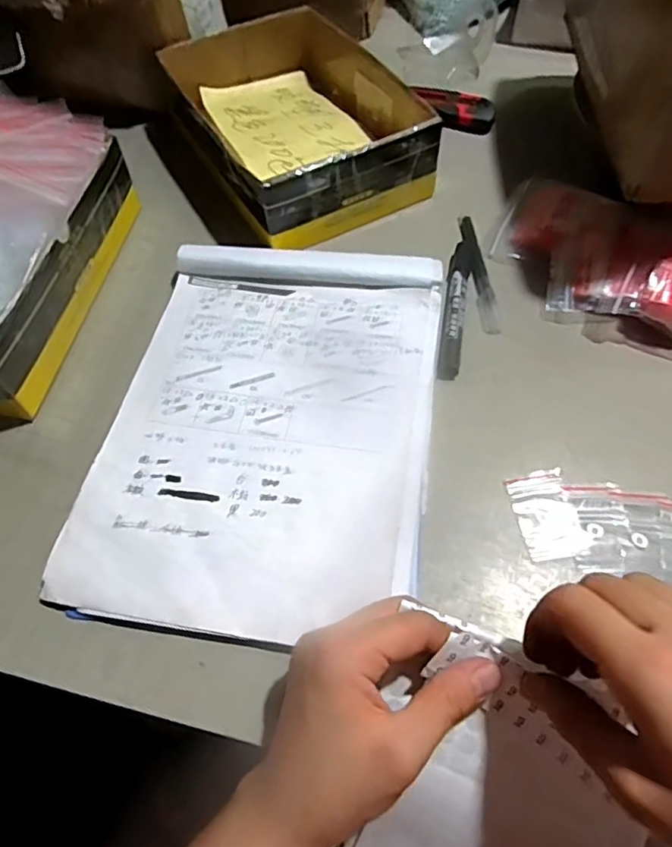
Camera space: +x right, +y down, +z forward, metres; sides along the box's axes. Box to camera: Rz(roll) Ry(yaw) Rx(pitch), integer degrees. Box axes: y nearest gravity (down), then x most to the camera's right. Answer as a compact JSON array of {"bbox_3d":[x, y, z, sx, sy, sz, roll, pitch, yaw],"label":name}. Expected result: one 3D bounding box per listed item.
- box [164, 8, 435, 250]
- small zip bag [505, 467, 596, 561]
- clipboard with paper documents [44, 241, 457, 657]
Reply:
[{"bbox_3d":[-0.039,-0.296,0.560,0.184,0.062,0.255,-26,61,-12],"label":"box"},{"bbox_3d":[0.137,0.059,0.381,0.039,0.004,0.058,-11,59,-4],"label":"small zip bag"},{"bbox_3d":[-0.045,-0.008,0.419,0.223,0.016,0.310,6,60,6],"label":"clipboard with paper documents"}]

